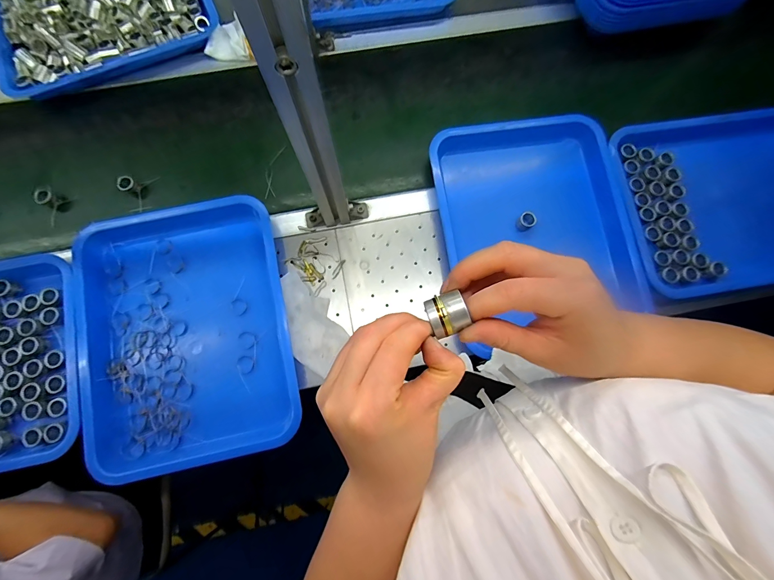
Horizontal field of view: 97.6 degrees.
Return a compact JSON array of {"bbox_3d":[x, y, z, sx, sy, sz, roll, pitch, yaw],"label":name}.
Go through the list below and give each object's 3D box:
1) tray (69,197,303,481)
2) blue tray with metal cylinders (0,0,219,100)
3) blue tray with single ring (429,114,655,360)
[{"bbox_3d":[-0.298,0.057,0.510,0.294,0.046,0.382,-12,76,-5],"label":"tray"},{"bbox_3d":[-0.528,-0.517,0.626,0.381,0.053,0.288,-28,81,-6],"label":"blue tray with metal cylinders"},{"bbox_3d":[0.242,-0.124,0.569,0.308,0.071,0.332,-9,79,-3],"label":"blue tray with single ring"}]

